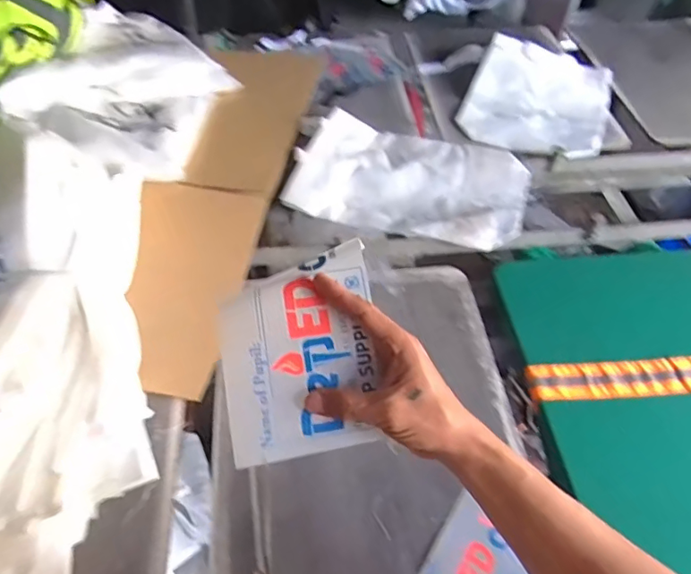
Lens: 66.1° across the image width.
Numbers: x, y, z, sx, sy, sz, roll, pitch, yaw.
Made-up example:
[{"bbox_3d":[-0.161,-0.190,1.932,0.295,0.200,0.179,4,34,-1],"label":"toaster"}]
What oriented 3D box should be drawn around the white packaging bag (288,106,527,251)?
[{"bbox_3d":[0.122,-0.208,1.009,0.421,0.026,0.280,10,51,6],"label":"white packaging bag"}]

